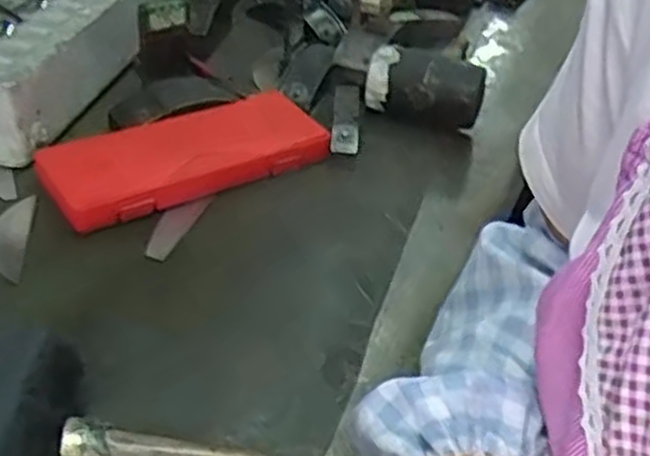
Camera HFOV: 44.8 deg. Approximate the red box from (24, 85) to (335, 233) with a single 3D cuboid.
[{"bbox_3d":[-0.124,-0.068,0.726,0.265,0.038,0.104,-20,43,-31],"label":"red box"}]

